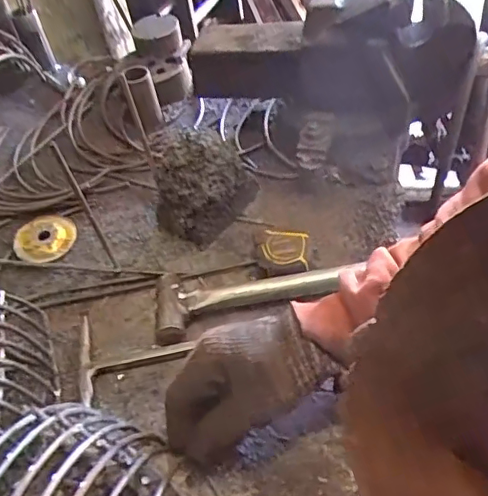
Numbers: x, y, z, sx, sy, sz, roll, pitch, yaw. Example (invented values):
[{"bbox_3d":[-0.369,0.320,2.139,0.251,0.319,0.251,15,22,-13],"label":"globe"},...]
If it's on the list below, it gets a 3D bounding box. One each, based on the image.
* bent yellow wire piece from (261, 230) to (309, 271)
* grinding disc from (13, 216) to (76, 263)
[{"bbox_3d":[0.046,-0.003,0.592,0.051,0.013,0.043,11,58,4],"label":"bent yellow wire piece"},{"bbox_3d":[-0.241,-0.014,0.676,0.071,0.011,0.071,-5,48,5],"label":"grinding disc"}]

